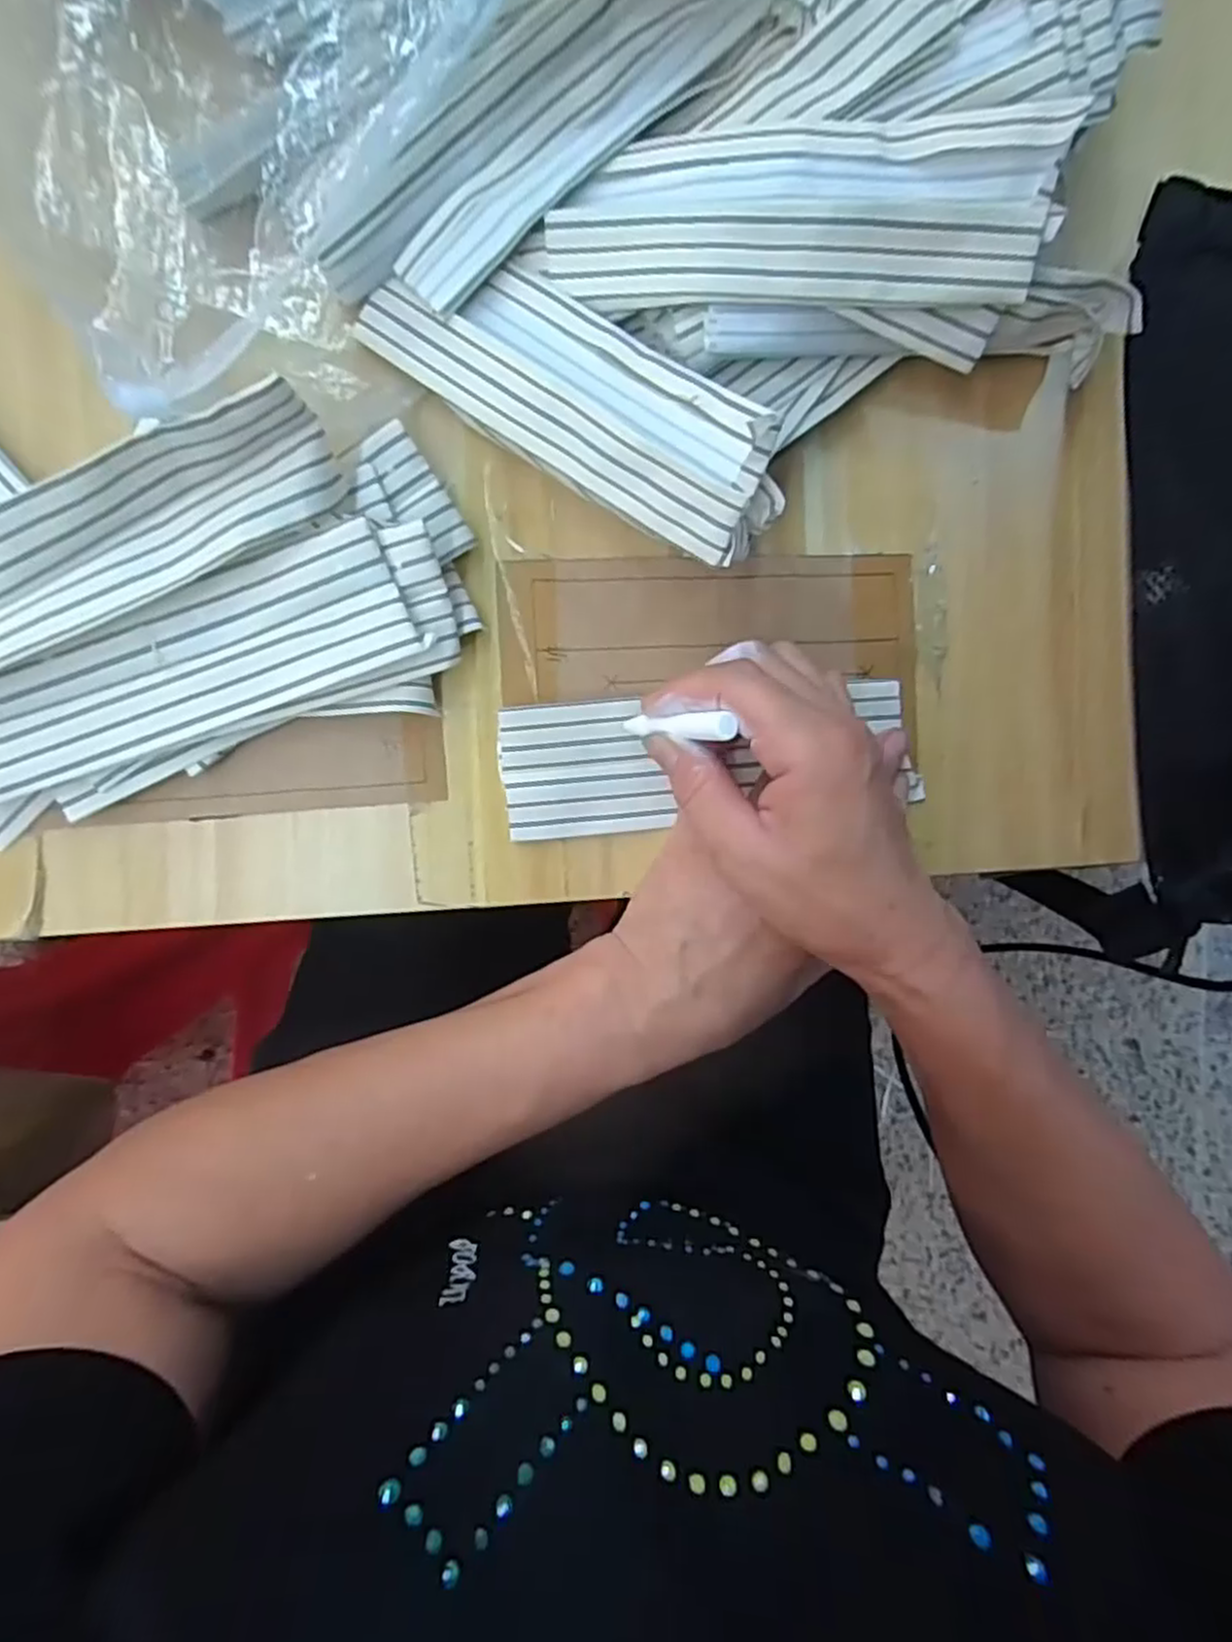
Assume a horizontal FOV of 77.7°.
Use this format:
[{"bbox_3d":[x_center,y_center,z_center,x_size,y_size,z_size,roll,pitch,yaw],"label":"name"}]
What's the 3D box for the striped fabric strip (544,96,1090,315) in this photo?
[{"bbox_3d":[0.062,-0.212,0.268,0.168,0.011,0.054,2,104,6],"label":"striped fabric strip"}]

